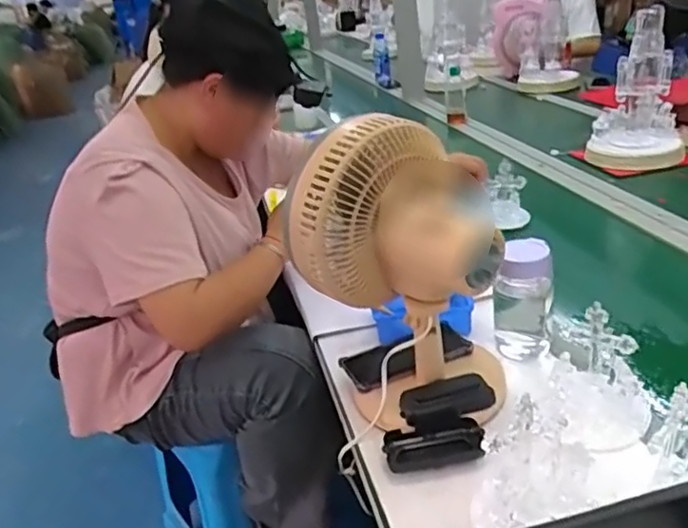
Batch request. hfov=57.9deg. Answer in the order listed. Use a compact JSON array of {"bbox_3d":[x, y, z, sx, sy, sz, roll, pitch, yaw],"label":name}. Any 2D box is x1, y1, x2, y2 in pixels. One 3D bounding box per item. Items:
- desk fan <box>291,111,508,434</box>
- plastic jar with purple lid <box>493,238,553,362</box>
[{"bbox_3d":[0.082,0.022,0.713,0.219,0.342,0.165,-20,28,-25],"label":"desk fan"},{"bbox_3d":[0.237,0.050,0.826,0.072,0.159,0.071,1,27,17],"label":"plastic jar with purple lid"}]

